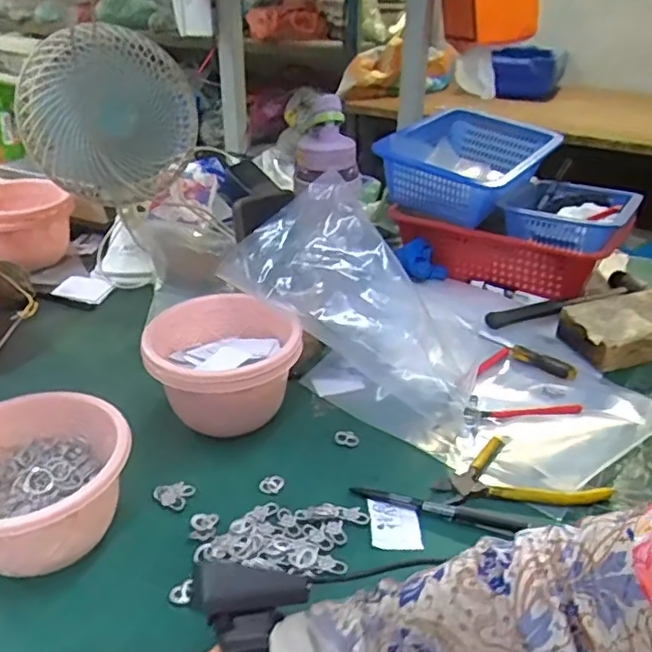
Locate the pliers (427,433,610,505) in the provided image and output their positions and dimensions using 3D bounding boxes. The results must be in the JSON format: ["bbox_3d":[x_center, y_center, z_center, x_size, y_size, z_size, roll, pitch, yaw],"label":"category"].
[{"bbox_3d":[0.171,0.142,0.553,0.110,0.011,0.106,-23,37,-34],"label":"pliers"}]

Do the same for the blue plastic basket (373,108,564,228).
[{"bbox_3d":[0.219,-0.245,0.939,0.196,0.098,0.291,17,34,26],"label":"blue plastic basket"}]

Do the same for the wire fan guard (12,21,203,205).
[{"bbox_3d":[-0.276,-0.267,0.808,0.221,0.197,0.065,-9,31,-15],"label":"wire fan guard"}]

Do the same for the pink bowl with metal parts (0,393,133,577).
[{"bbox_3d":[-0.233,0.131,0.495,0.134,0.086,0.145,13,32,20],"label":"pink bowl with metal parts"}]

